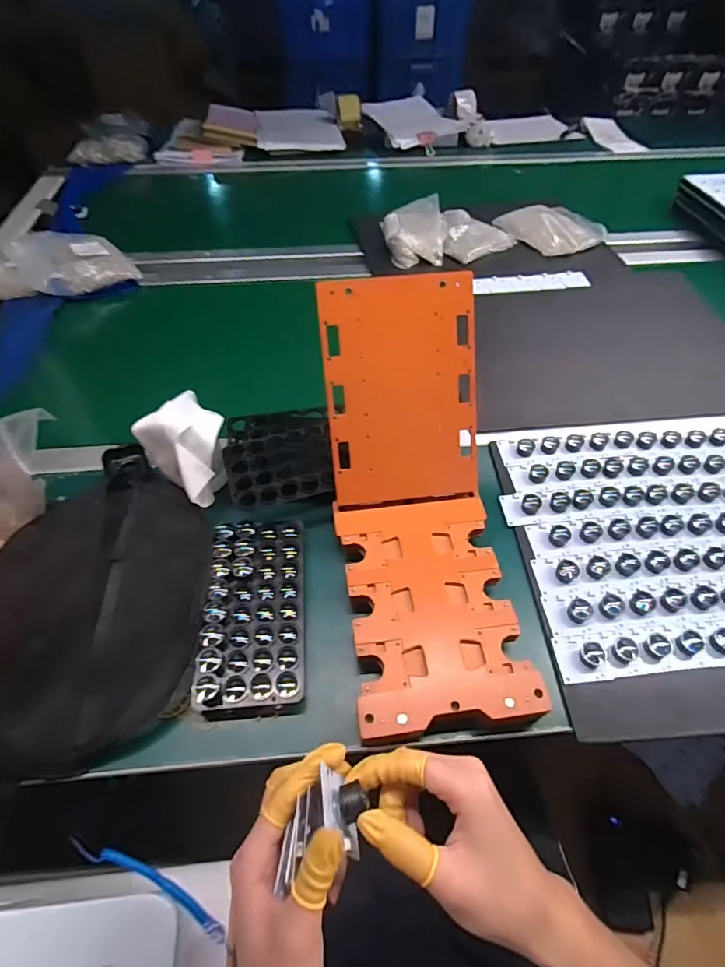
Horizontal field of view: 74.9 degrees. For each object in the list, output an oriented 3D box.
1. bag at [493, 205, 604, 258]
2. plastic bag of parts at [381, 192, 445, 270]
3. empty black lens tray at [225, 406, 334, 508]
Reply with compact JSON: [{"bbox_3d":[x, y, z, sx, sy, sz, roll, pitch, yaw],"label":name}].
[{"bbox_3d":[0.383,-0.528,0.970,0.159,0.027,0.176,-25,57,-18],"label":"bag"},{"bbox_3d":[0.101,-0.507,0.945,0.129,0.048,0.177,4,53,3],"label":"plastic bag of parts"},{"bbox_3d":[-0.101,-0.040,0.570,0.123,0.018,0.151,-6,49,-5],"label":"empty black lens tray"}]

